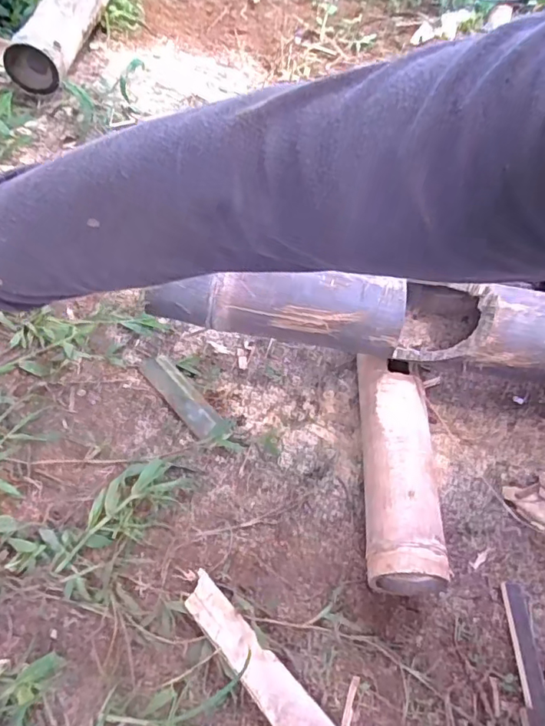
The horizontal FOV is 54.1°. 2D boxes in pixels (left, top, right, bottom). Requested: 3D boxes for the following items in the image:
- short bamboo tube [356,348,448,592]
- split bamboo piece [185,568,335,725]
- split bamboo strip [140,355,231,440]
[{"bbox_3d":[0.119,0.102,0.529,0.063,0.070,0.233,4,53,-2],"label":"short bamboo tube"},{"bbox_3d":[0.002,0.264,0.434,0.036,0.014,0.209,-34,62,-26],"label":"split bamboo piece"},{"bbox_3d":[-0.099,0.036,0.594,0.035,0.014,0.136,-35,63,-26],"label":"split bamboo strip"}]

